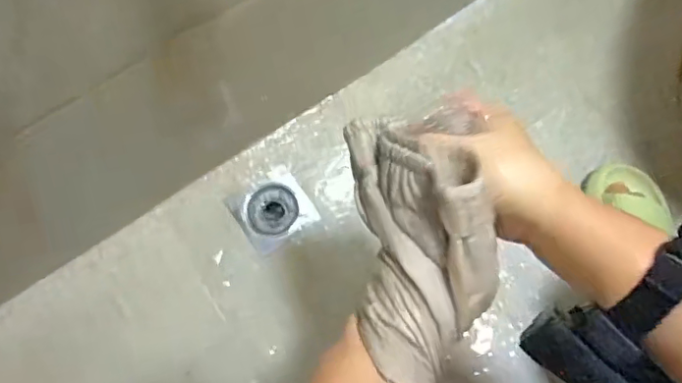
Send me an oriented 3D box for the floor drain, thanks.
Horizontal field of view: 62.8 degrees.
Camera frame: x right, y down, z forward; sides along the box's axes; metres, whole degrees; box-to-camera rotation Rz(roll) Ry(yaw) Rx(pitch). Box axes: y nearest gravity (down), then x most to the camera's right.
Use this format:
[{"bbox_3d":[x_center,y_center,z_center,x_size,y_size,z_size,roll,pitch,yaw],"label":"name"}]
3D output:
[{"bbox_3d":[-0.094,0.026,0.776,0.101,0.006,0.097,-31,77,-9],"label":"floor drain"}]

